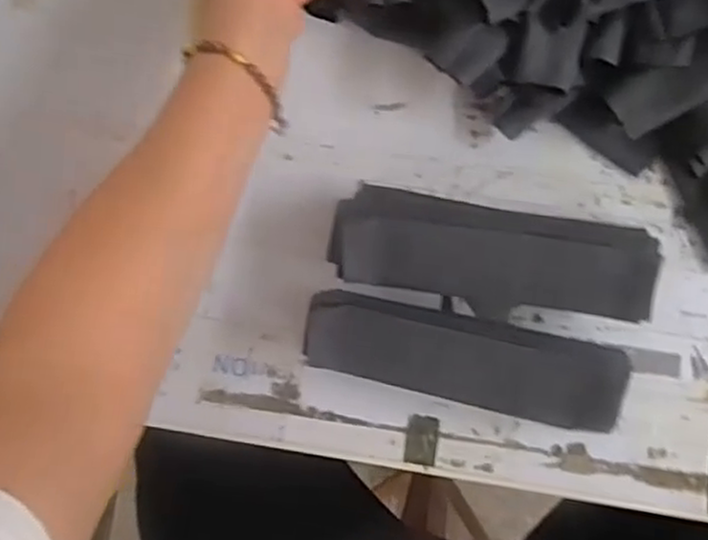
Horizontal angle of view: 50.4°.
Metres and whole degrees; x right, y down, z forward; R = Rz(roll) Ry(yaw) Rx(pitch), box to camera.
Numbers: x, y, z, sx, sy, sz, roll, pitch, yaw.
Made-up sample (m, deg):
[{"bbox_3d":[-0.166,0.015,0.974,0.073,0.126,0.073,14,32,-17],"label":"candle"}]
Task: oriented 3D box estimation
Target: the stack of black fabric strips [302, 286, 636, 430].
[{"bbox_3d":[0.070,0.058,0.482,0.194,0.057,0.057,12,86,8],"label":"stack of black fabric strips"}]

